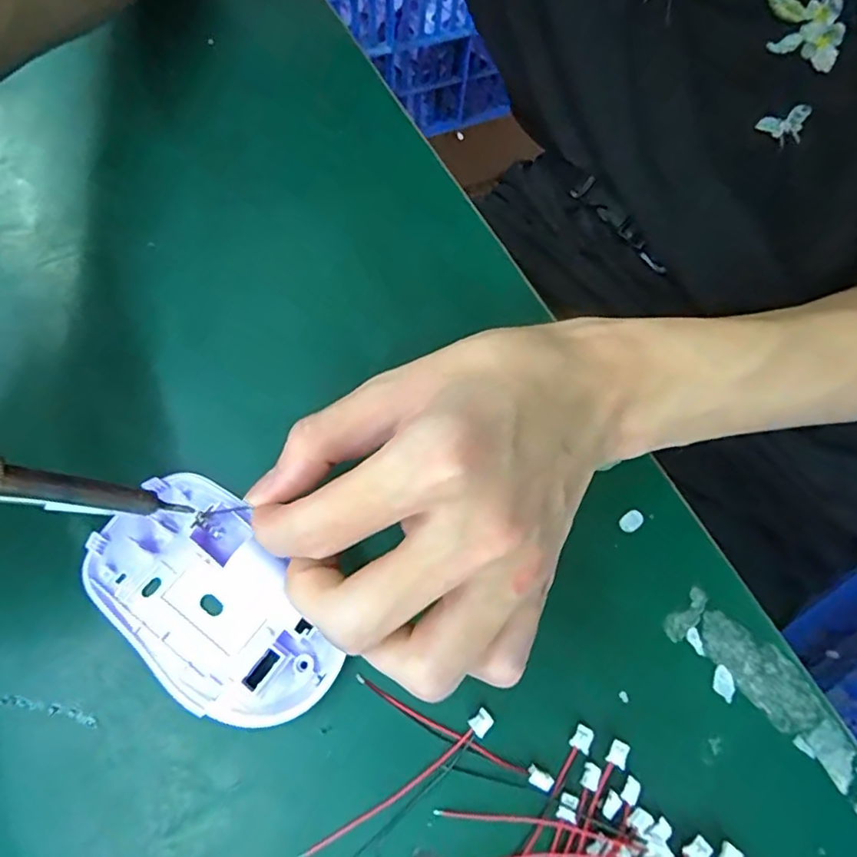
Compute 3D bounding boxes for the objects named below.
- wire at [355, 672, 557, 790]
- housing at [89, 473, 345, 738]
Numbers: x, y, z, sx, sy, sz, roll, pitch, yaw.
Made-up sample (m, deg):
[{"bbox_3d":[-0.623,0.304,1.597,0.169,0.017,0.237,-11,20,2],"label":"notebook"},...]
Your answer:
[{"bbox_3d":[0.007,0.100,0.186,0.071,0.005,0.005,25,67,8],"label":"wire"},{"bbox_3d":[-0.075,0.058,0.190,0.095,0.015,0.053,42,70,15],"label":"housing"}]

